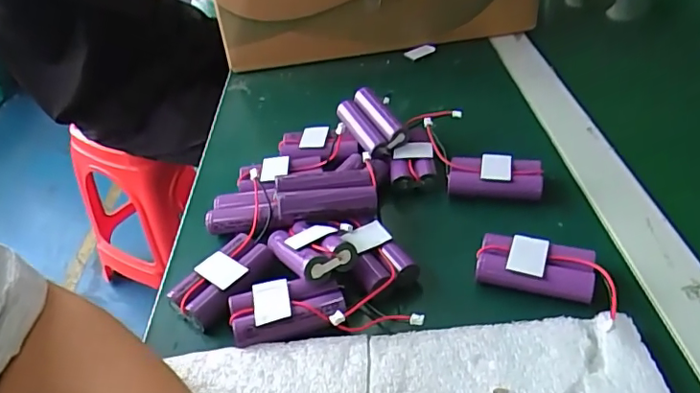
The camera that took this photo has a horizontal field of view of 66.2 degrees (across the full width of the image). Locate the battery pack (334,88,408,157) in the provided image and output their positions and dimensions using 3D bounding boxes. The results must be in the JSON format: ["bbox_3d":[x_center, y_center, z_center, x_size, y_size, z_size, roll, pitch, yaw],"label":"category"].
[{"bbox_3d":[0.016,-0.061,0.436,0.033,0.019,0.067,-28,53,-11],"label":"battery pack"}]

